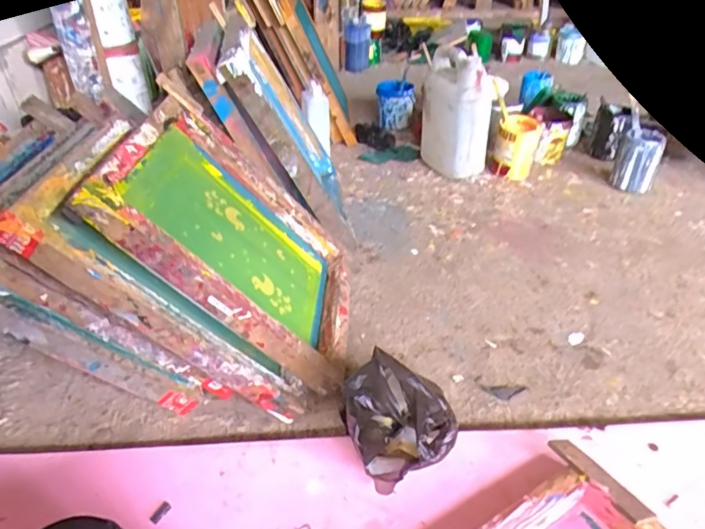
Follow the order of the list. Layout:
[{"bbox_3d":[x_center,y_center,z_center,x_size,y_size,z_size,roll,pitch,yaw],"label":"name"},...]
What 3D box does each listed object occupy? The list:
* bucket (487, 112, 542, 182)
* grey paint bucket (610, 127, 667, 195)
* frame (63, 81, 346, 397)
[{"bbox_3d":[0.420,-0.300,1.343,0.125,0.142,0.104,11,38,19],"label":"bucket"},{"bbox_3d":[0.742,-0.266,1.354,0.101,0.137,0.103,18,41,26],"label":"grey paint bucket"},{"bbox_3d":[-0.183,-0.045,0.872,0.070,0.464,0.363,-34,29,24],"label":"frame"}]

